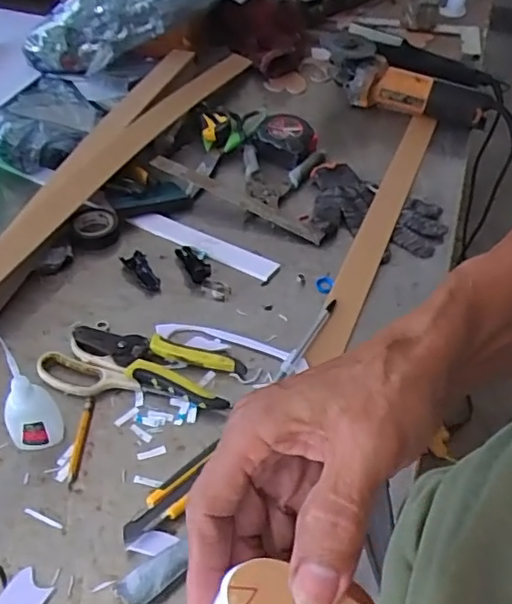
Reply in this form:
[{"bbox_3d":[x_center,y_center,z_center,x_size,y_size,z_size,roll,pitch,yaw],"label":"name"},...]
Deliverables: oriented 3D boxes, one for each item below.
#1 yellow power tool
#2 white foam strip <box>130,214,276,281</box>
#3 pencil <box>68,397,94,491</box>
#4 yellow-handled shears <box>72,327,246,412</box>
[{"bbox_3d":[0.239,-0.347,0.971,0.283,0.078,0.074,21,47,-2],"label":"yellow power tool"},{"bbox_3d":[-0.065,-0.072,0.722,0.192,0.009,0.031,22,49,18],"label":"white foam strip"},{"bbox_3d":[-0.155,0.122,0.525,0.009,0.009,0.088,1,46,-2],"label":"pencil"},{"bbox_3d":[-0.097,0.054,0.587,0.167,0.022,0.068,18,47,14],"label":"yellow-handled shears"}]

